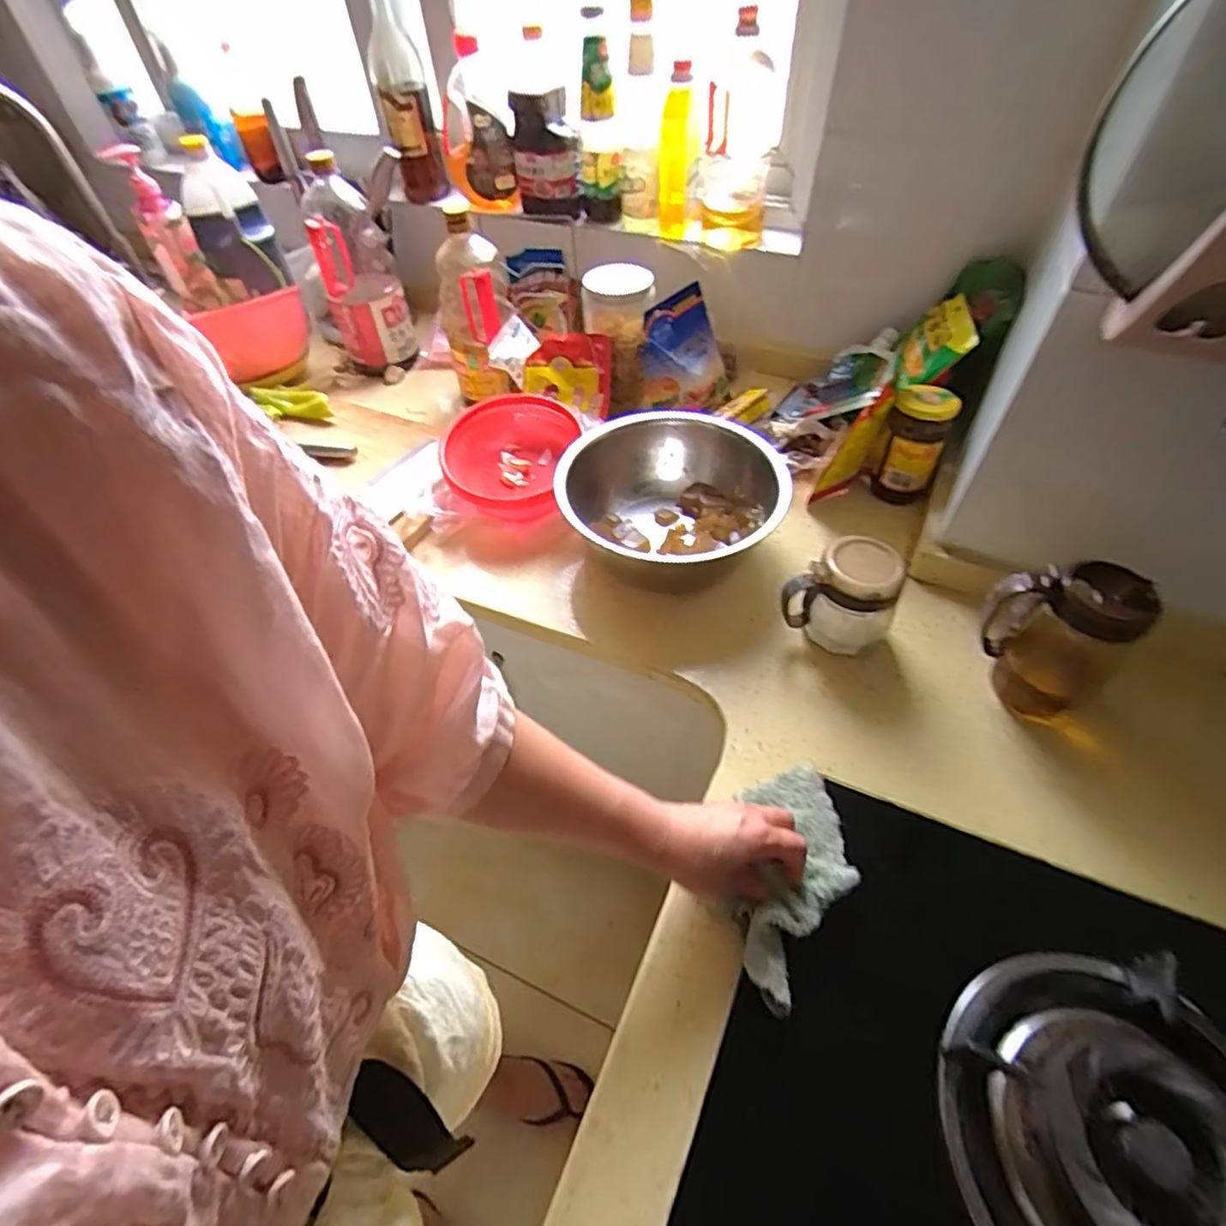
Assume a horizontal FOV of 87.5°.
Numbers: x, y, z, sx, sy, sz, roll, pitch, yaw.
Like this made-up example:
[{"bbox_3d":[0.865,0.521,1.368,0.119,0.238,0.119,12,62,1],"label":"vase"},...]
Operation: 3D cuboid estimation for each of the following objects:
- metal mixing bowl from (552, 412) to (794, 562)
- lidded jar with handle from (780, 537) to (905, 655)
[{"bbox_3d":[0.066,-0.121,0.745,0.248,0.105,0.243,-2,50,2],"label":"metal mixing bowl"},{"bbox_3d":[0.227,-0.019,0.639,0.105,0.093,0.074,14,53,15],"label":"lidded jar with handle"}]

